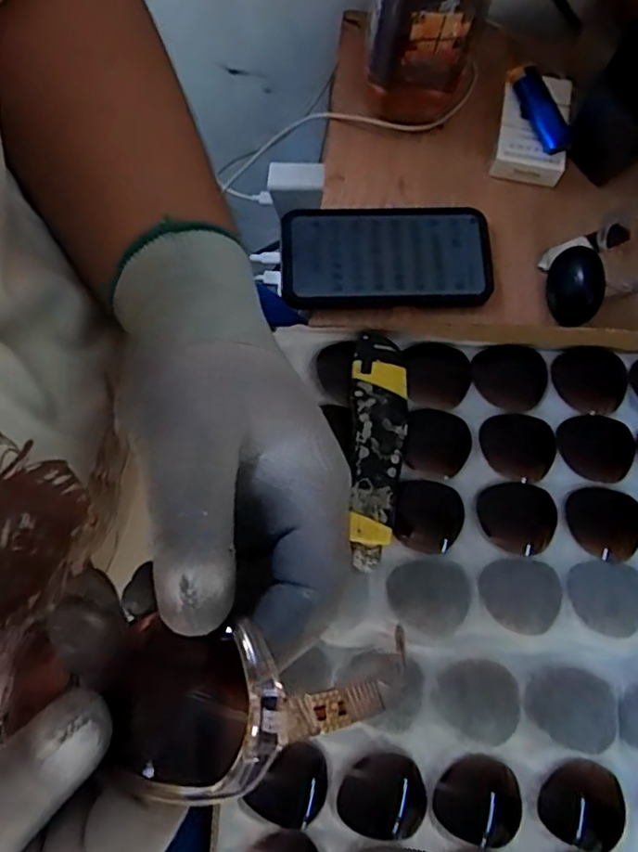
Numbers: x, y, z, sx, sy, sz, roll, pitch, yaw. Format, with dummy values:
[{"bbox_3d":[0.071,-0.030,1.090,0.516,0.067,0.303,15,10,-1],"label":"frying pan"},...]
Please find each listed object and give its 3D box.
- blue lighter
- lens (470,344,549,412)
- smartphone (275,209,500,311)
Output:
[{"bbox_3d":[0.184,-0.263,0.514,0.022,0.017,0.083,-22,78,-7],"label":"blue lighter"},{"bbox_3d":[0.142,-0.037,0.462,0.054,0.012,0.053,0,76,-2],"label":"lens"},{"bbox_3d":[0.055,-0.135,0.494,0.165,0.015,0.084,-1,76,-2],"label":"smartphone"}]

